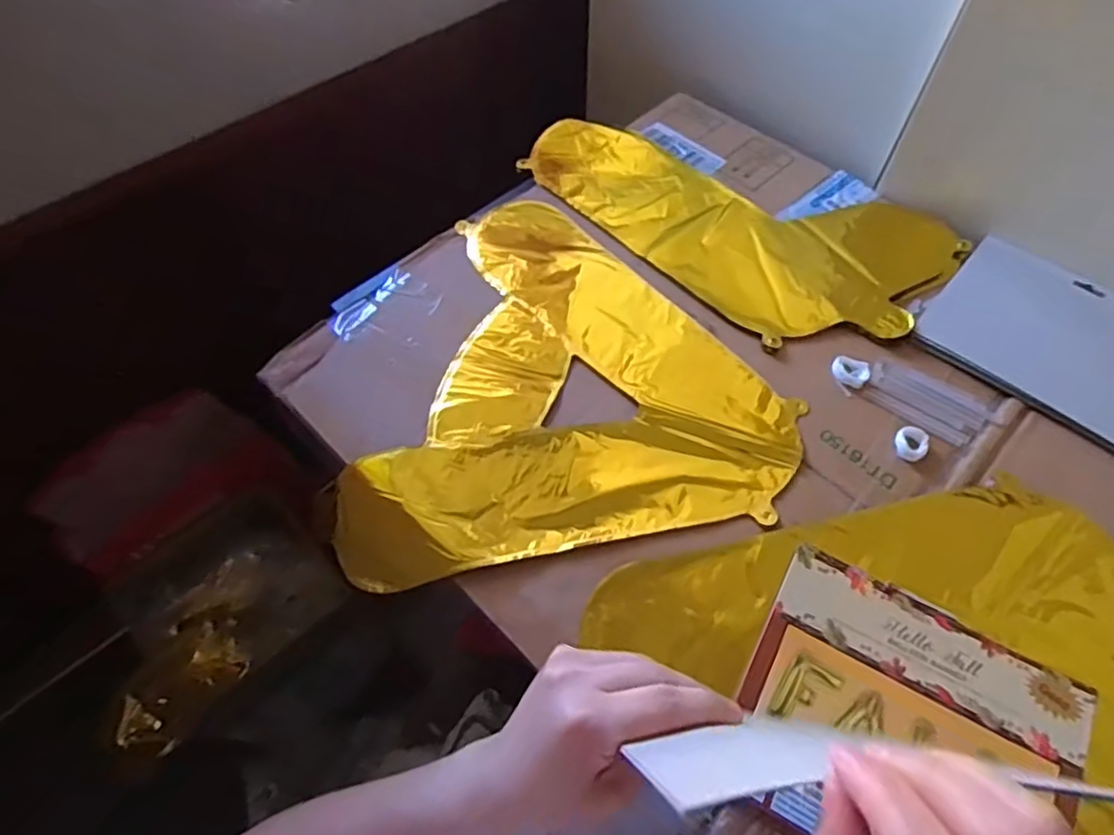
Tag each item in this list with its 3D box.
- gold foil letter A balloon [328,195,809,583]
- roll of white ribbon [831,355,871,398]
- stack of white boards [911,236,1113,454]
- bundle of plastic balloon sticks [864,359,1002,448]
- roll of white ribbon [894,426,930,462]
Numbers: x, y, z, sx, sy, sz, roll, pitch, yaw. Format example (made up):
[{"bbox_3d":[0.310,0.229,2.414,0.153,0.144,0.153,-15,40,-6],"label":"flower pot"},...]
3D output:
[{"bbox_3d":[0.029,-0.019,0.551,0.329,0.034,0.389,13,60,9],"label":"gold foil letter A balloon"},{"bbox_3d":[0.241,-0.038,0.541,0.031,0.007,0.030,0,58,1],"label":"roll of white ribbon"},{"bbox_3d":[0.424,-0.069,0.554,0.187,0.008,0.158,37,66,22],"label":"stack of white boards"},{"bbox_3d":[0.301,-0.011,0.529,0.099,0.004,0.049,29,63,18],"label":"bundle of plastic balloon sticks"},{"bbox_3d":[0.273,0.020,0.505,0.025,0.009,0.027,0,58,1],"label":"roll of white ribbon"}]

